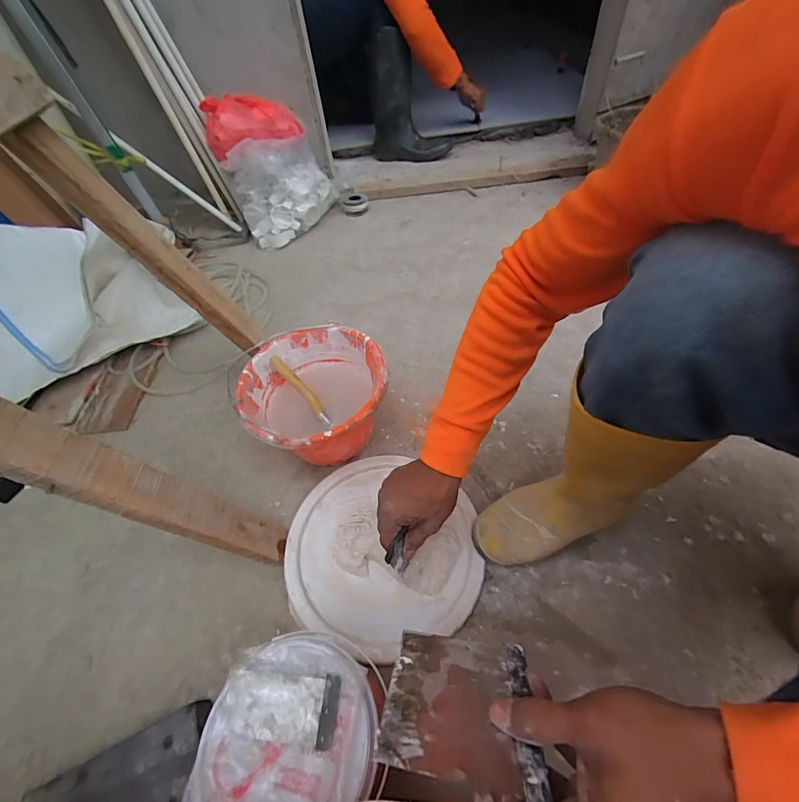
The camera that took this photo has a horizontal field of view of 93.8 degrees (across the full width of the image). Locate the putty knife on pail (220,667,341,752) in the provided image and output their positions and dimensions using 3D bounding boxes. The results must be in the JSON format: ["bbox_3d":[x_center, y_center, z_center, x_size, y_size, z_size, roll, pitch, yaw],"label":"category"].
[{"bbox_3d":[-0.107,0.279,0.342,0.099,0.008,0.049,2,53,4],"label":"putty knife on pail"}]

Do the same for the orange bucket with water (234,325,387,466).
[{"bbox_3d":[-0.137,0.003,0.650,0.235,0.132,0.240,-2,52,2],"label":"orange bucket with water"}]

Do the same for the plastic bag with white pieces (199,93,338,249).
[{"bbox_3d":[-0.356,-0.689,1.119,0.318,0.307,0.264,-23,54,-12],"label":"plastic bag with white pieces"}]

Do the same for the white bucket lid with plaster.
[{"bbox_3d":[-0.022,0.214,0.572,0.288,0.024,0.270,-2,52,2],"label":"white bucket lid with plaster"}]

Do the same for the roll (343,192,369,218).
[{"bbox_3d":[-0.146,-0.657,1.253,0.083,0.039,0.099,-3,52,1],"label":"roll"}]

